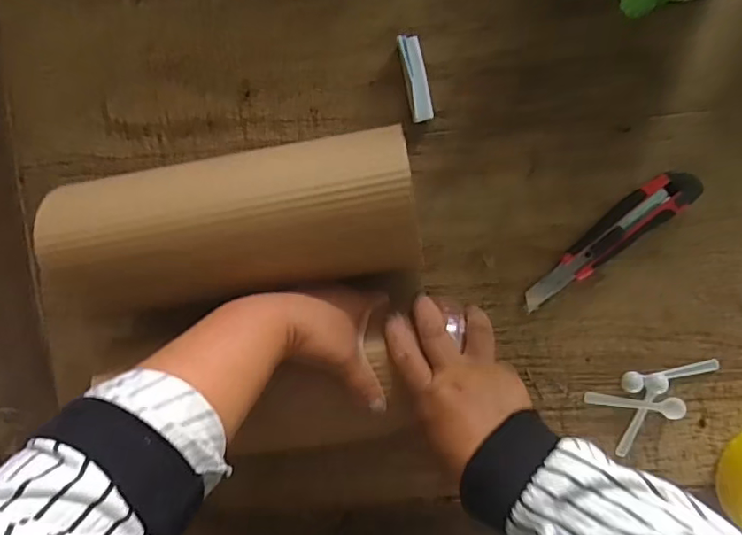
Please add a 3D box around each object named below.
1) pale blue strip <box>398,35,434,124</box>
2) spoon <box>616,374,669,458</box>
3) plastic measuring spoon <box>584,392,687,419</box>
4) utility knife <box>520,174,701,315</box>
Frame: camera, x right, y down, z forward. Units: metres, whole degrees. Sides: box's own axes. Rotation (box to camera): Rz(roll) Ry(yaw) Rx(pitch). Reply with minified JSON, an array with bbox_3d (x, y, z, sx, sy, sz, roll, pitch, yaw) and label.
[{"bbox_3d":[0.042,-0.176,0.505,0.021,0.018,0.077,-12,97,6],"label":"pale blue strip"},{"bbox_3d":[0.268,0.147,0.539,0.019,0.008,0.091,21,100,1],"label":"spoon"},{"bbox_3d":[0.261,0.135,0.535,0.092,0.012,0.021,4,99,4],"label":"plastic measuring spoon"},{"bbox_3d":[0.222,-0.027,0.515,0.186,0.014,0.039,-37,94,9],"label":"utility knife"}]

